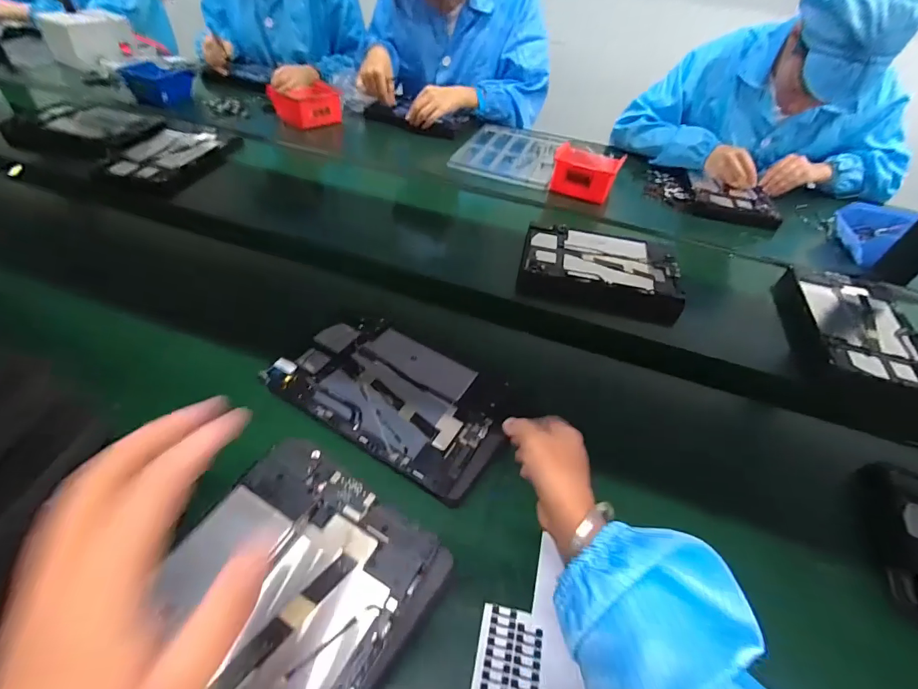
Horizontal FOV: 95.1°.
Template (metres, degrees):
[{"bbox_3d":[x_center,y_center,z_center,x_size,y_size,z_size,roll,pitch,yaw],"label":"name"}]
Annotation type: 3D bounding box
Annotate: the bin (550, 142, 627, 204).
[{"bbox_3d":[0.255,-0.341,0.842,0.135,0.062,0.114,20,49,12],"label":"bin"}]

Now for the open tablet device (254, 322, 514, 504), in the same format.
[{"bbox_3d":[-0.067,0.050,0.460,0.244,0.014,0.156,26,50,17],"label":"open tablet device"}]

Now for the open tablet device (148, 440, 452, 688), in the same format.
[{"bbox_3d":[-0.128,0.175,0.238,0.154,0.011,0.234,27,50,18],"label":"open tablet device"}]

